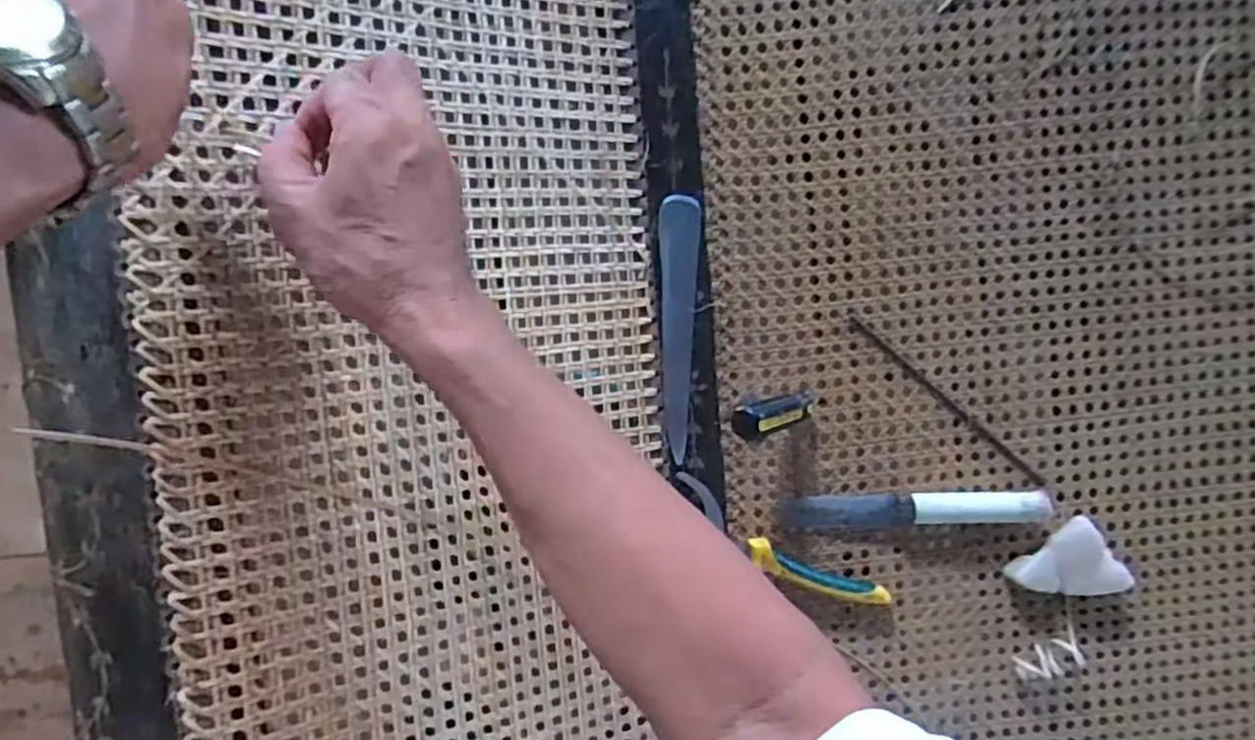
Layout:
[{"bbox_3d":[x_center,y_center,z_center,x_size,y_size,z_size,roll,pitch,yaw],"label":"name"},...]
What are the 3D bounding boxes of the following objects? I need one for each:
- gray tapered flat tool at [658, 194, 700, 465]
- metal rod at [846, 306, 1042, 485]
[{"bbox_3d":[0.034,-0.030,0.507,0.027,0.004,0.180,2,93,-3],"label":"gray tapered flat tool"},{"bbox_3d":[0.219,0.020,0.493,0.177,0.007,0.007,41,90,-4],"label":"metal rod"}]

